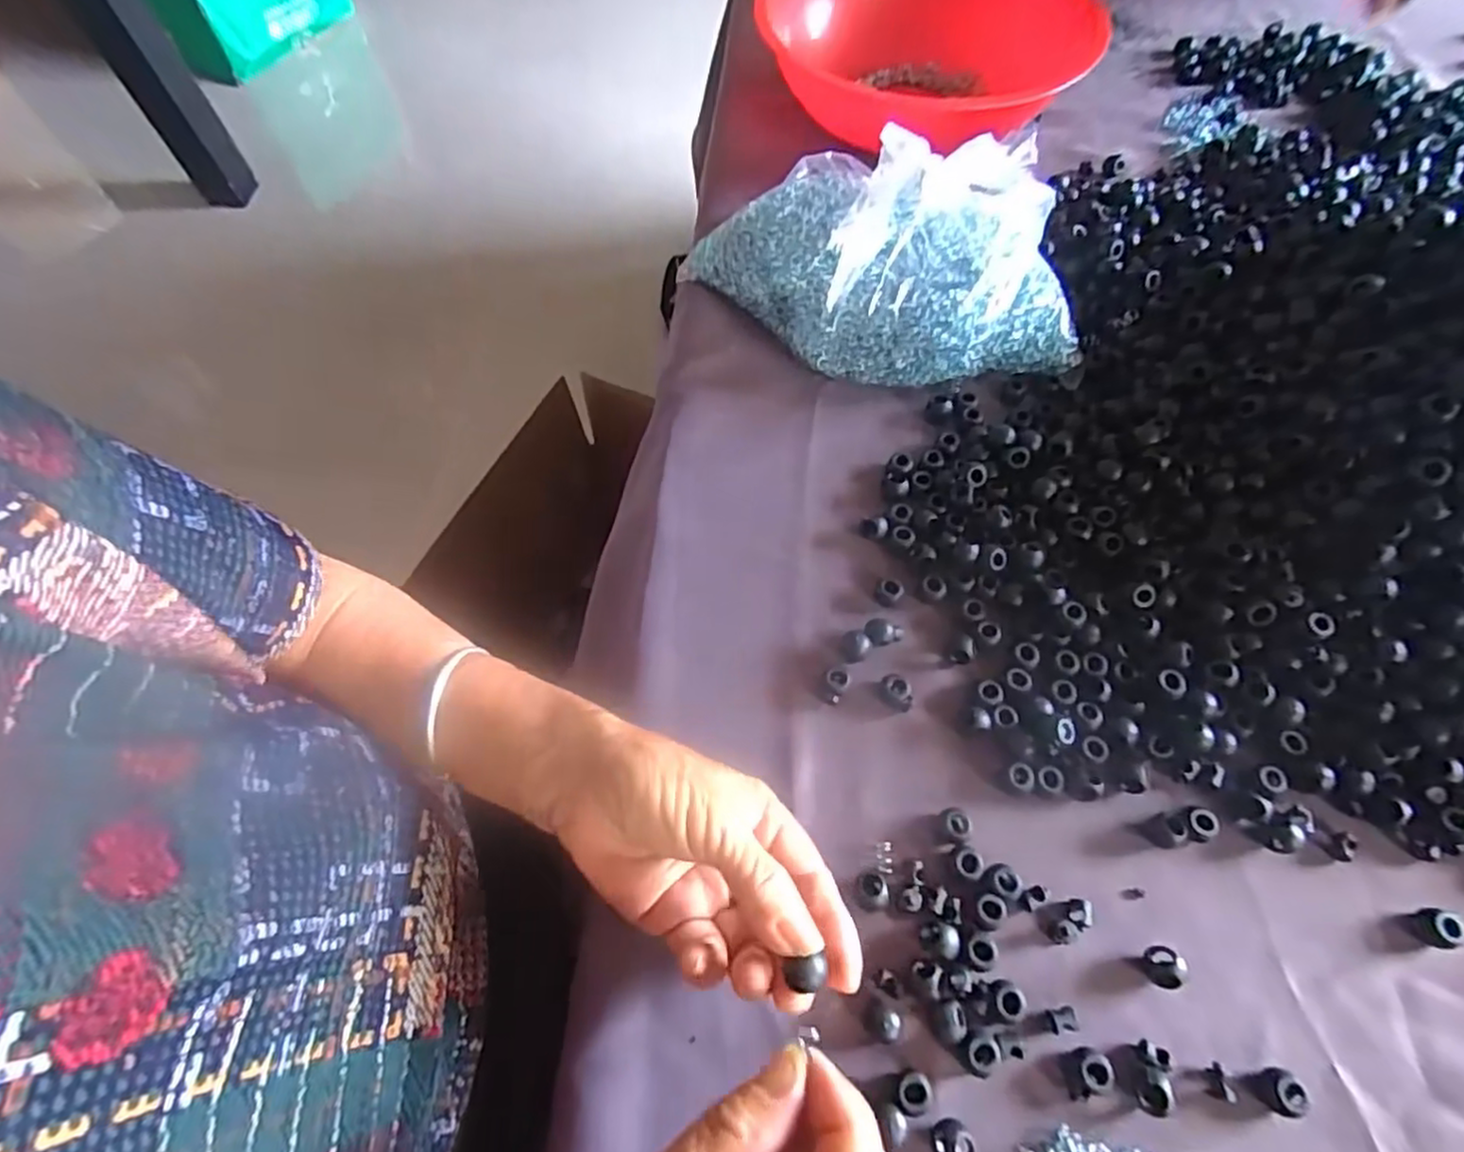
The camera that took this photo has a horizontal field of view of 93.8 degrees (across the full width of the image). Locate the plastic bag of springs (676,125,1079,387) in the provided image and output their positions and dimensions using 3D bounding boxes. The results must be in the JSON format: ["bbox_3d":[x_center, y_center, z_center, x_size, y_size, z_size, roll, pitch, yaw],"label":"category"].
[{"bbox_3d":[0.088,-0.197,0.432,0.226,0.086,0.152,-6,62,-1],"label":"plastic bag of springs"}]

